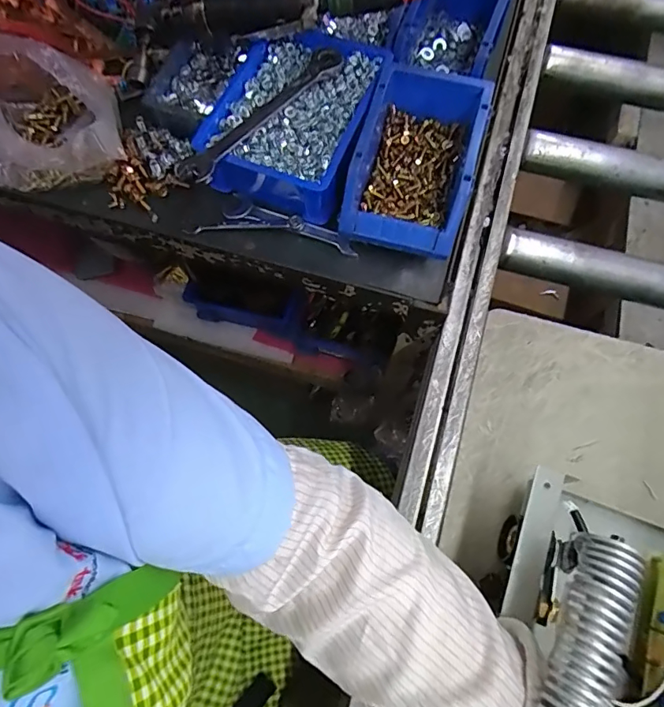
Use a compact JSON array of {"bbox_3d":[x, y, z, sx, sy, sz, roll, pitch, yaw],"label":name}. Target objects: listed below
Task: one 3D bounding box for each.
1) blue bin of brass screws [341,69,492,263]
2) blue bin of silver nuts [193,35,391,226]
[{"bbox_3d":[0.085,-0.191,0.485,0.117,0.085,0.182,17,72,7],"label":"blue bin of brass screws"},{"bbox_3d":[-0.037,-0.245,0.517,0.147,0.078,0.193,18,72,7],"label":"blue bin of silver nuts"}]

